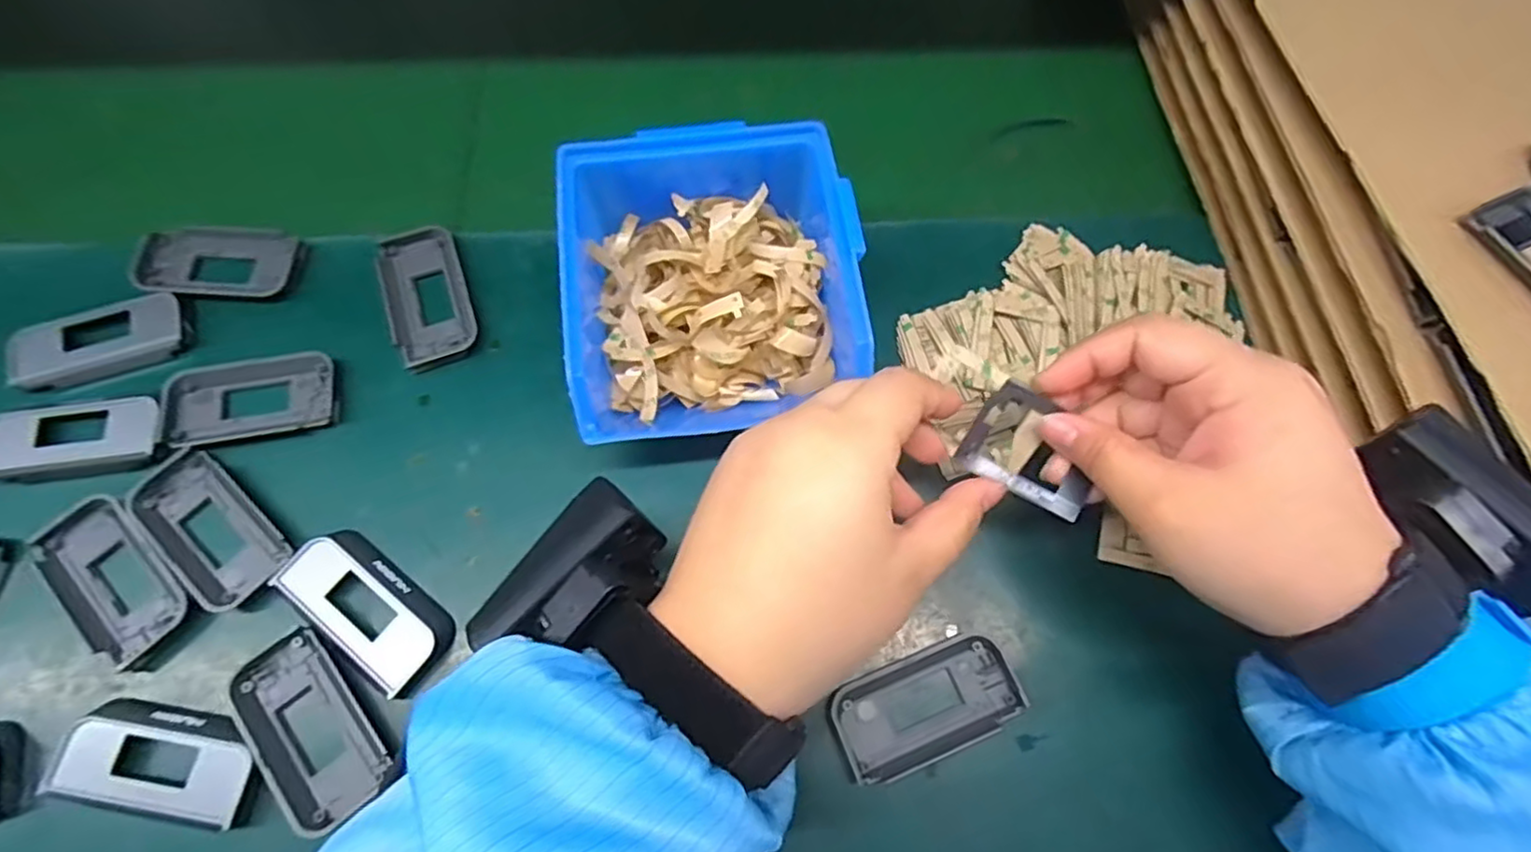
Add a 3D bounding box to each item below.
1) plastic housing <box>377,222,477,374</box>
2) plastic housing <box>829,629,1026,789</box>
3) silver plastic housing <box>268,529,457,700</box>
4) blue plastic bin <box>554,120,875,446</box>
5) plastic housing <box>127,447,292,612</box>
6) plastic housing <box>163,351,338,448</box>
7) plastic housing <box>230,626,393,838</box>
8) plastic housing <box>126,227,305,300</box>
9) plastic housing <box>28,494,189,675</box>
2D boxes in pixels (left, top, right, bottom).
[{"bbox_3d":[-0.168,-0.065,0.331,0.039,0.007,0.076,-19,69,-9],"label":"plastic housing"},{"bbox_3d":[0.066,0.115,0.273,0.078,0.007,0.039,-20,69,-9],"label":"plastic housing"},{"bbox_3d":[-0.165,0.075,0.279,0.075,0.007,0.036,38,71,13],"label":"silver plastic housing"},{"bbox_3d":[-0.024,-0.061,0.305,0.123,0.066,0.134,-8,68,-4],"label":"blue plastic bin"},{"bbox_3d":[-0.241,0.044,0.290,0.072,0.009,0.038,40,72,14],"label":"plastic housing"},{"bbox_3d":[-0.237,-0.014,0.309,0.073,0.008,0.039,-9,68,-5],"label":"plastic housing"},{"bbox_3d":[-0.180,0.120,0.267,0.036,0.013,0.071,-36,73,-15],"label":"plastic housing"},{"bbox_3d":[-0.273,-0.084,0.336,0.076,0.006,0.042,1,67,-1],"label":"plastic housing"},{"bbox_3d":[-0.273,0.063,0.279,0.037,0.010,0.073,-41,74,-16],"label":"plastic housing"}]

